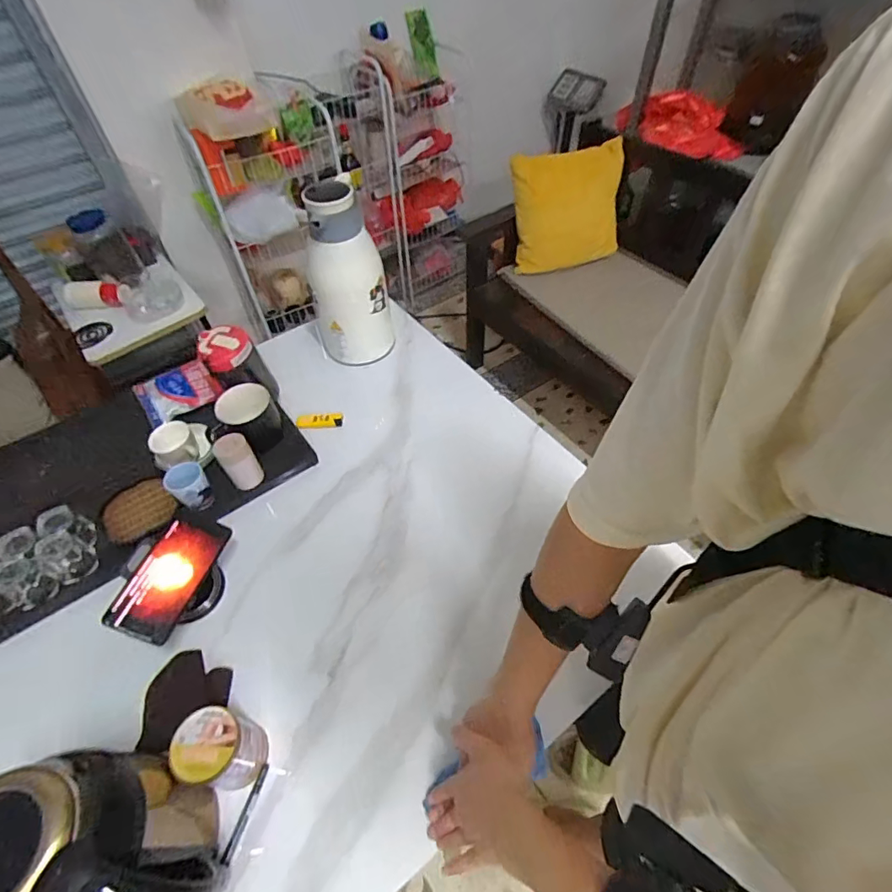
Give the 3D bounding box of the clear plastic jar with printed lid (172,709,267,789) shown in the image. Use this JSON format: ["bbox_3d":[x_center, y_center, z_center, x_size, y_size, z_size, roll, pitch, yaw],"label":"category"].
[{"bbox_3d":[-0.241,0.330,0.528,0.063,0.096,0.064,-1,52,1],"label":"clear plastic jar with printed lid"}]

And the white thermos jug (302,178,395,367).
[{"bbox_3d":[-0.187,-0.306,0.900,0.136,0.302,0.123,-15,53,-9],"label":"white thermos jug"}]

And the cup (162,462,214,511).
[{"bbox_3d":[-0.385,0.061,0.735,0.052,0.064,0.052,-1,52,1],"label":"cup"}]

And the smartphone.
[{"bbox_3d":[-0.355,0.164,0.629,0.080,0.015,0.162,28,53,-9],"label":"smartphone"}]

